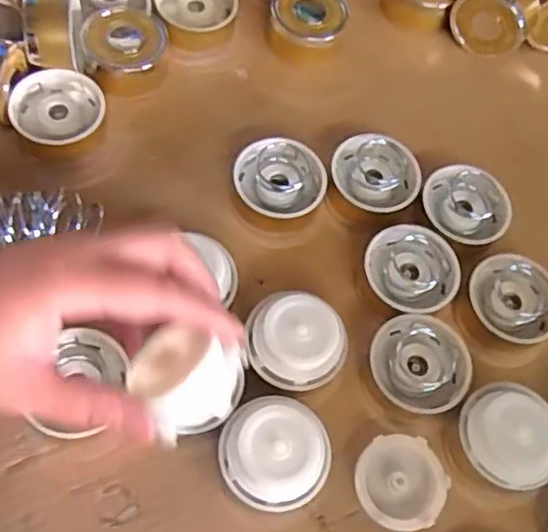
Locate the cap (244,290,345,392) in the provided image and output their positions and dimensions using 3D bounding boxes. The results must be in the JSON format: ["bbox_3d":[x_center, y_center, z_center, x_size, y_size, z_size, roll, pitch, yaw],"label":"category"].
[{"bbox_3d":[0.014,0.047,0.445,0.062,0.023,0.061,3,63,-7],"label":"cap"}]

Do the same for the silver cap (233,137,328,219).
[{"bbox_3d":[0.006,-0.065,0.511,0.057,0.028,0.066,-36,74,-22],"label":"silver cap"}]

